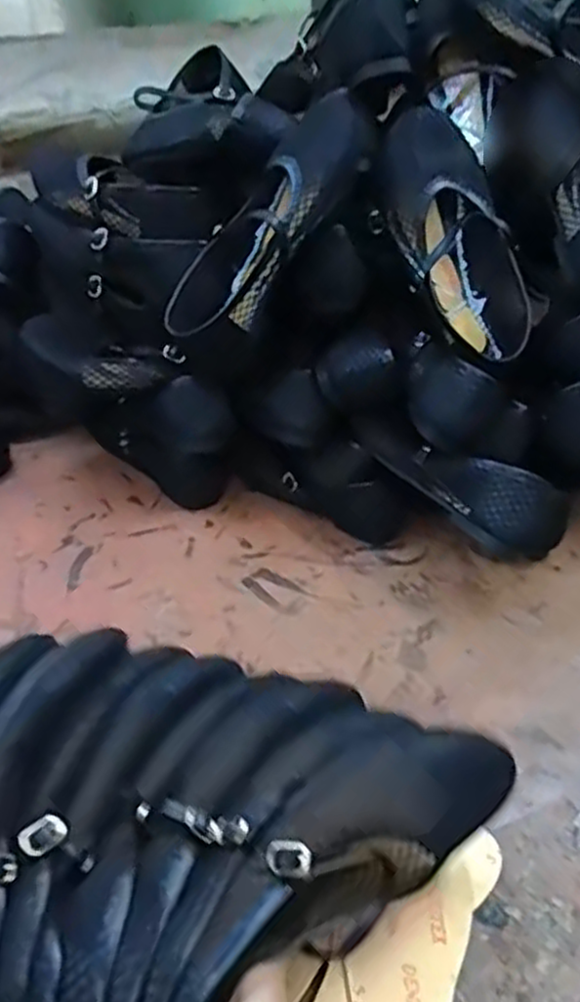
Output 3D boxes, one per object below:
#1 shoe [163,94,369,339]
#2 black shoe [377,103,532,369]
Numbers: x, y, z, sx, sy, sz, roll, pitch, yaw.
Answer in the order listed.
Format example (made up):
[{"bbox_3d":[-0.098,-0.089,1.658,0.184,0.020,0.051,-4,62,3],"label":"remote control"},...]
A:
[{"bbox_3d":[-0.012,-0.234,0.639,0.248,0.056,0.095,-52,47,2],"label":"shoe"},{"bbox_3d":[0.146,-0.239,0.681,0.102,0.056,0.249,-17,81,-15],"label":"black shoe"}]

